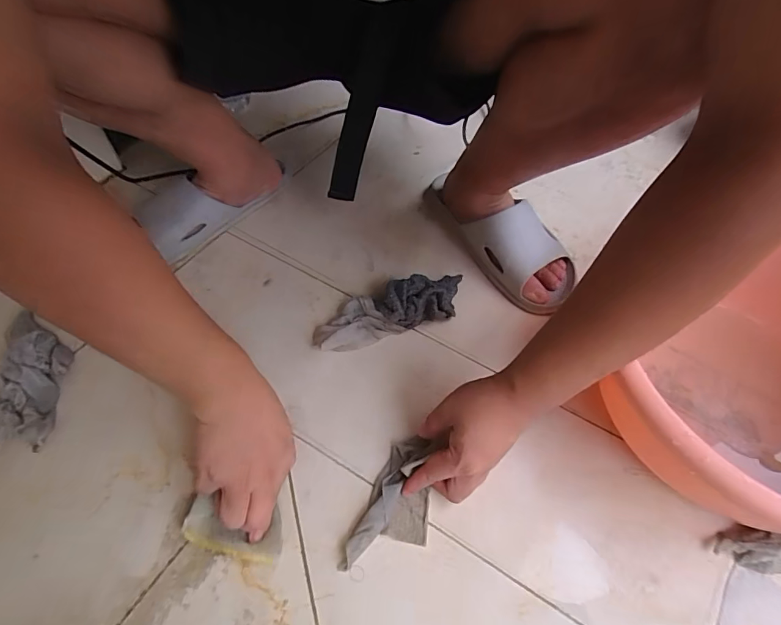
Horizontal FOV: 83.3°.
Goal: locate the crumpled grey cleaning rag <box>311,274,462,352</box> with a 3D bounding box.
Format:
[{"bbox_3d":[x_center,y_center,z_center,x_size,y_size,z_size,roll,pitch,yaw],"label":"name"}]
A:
[{"bbox_3d":[-0.001,-0.005,0.504,0.179,0.045,0.055,-14,56,-10],"label":"crumpled grey cleaning rag"}]

